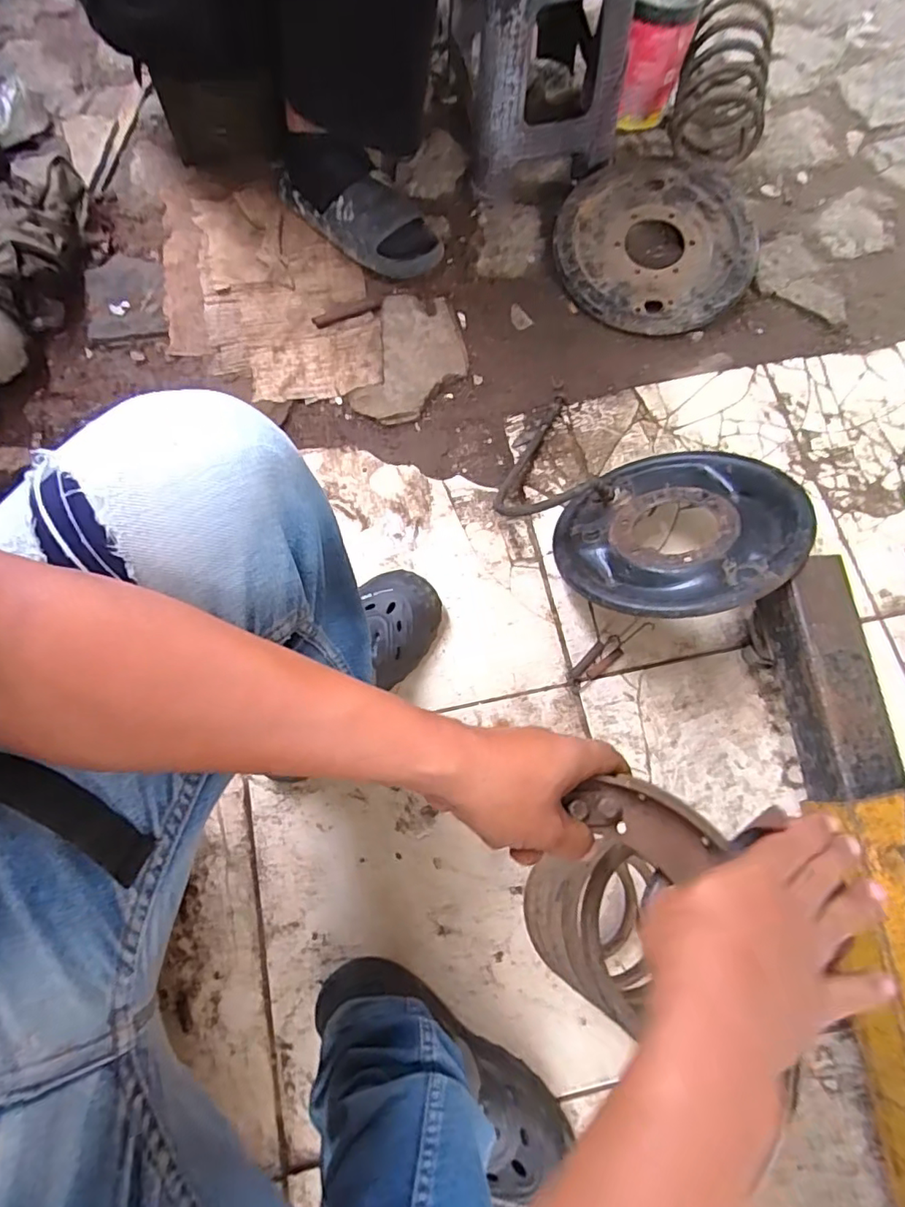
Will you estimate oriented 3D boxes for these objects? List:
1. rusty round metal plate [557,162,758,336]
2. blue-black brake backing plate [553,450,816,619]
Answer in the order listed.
[{"bbox_3d":[0.317,-0.559,0.886,0.288,0.053,0.307,-1,72,2],"label":"rusty round metal plate"},{"bbox_3d":[0.259,-0.086,0.661,0.257,0.035,0.264,-4,48,25],"label":"blue-black brake backing plate"}]

